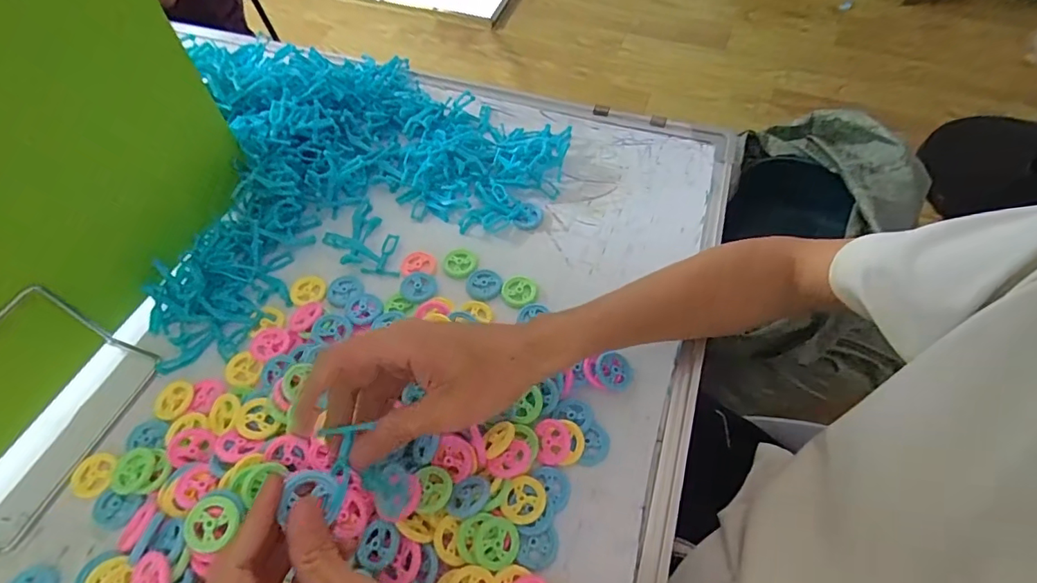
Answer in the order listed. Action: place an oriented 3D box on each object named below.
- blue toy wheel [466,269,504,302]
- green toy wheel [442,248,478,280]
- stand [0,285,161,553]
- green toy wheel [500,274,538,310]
[{"bbox_3d":[-0.029,-0.006,0.436,0.030,0.004,0.031,0,57,0],"label":"blue toy wheel"},{"bbox_3d":[-0.051,-0.024,0.450,0.030,0.005,0.031,0,57,0],"label":"green toy wheel"},{"bbox_3d":[-0.323,0.082,0.335,0.056,0.085,0.149,16,59,11],"label":"stand"},{"bbox_3d":[0.001,0.000,0.433,0.030,0.004,0.031,0,57,0],"label":"green toy wheel"}]

